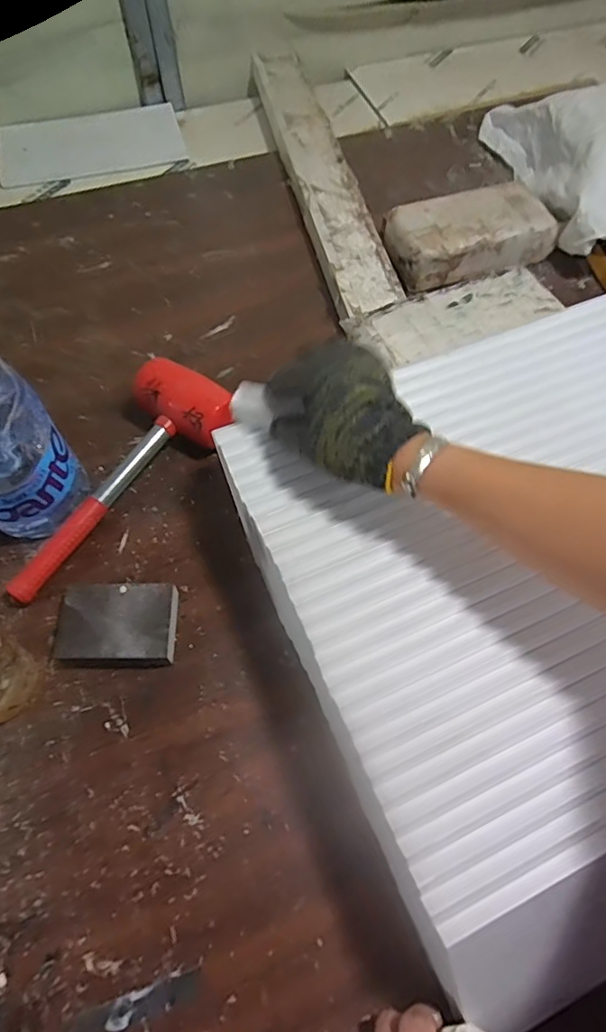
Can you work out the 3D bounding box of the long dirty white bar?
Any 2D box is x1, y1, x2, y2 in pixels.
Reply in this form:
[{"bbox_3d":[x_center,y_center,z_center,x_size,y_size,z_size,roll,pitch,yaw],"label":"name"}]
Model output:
[{"bbox_3d":[0.019,-0.537,0.832,0.093,0.052,0.680,-11,62,-5],"label":"long dirty white bar"}]

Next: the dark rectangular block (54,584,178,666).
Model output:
[{"bbox_3d":[-0.172,0.103,0.506,0.105,0.030,0.072,-2,62,0],"label":"dark rectangular block"}]

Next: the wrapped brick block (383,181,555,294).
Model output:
[{"bbox_3d":[0.229,-0.380,0.743,0.214,0.068,0.120,-16,63,-7],"label":"wrapped brick block"}]

